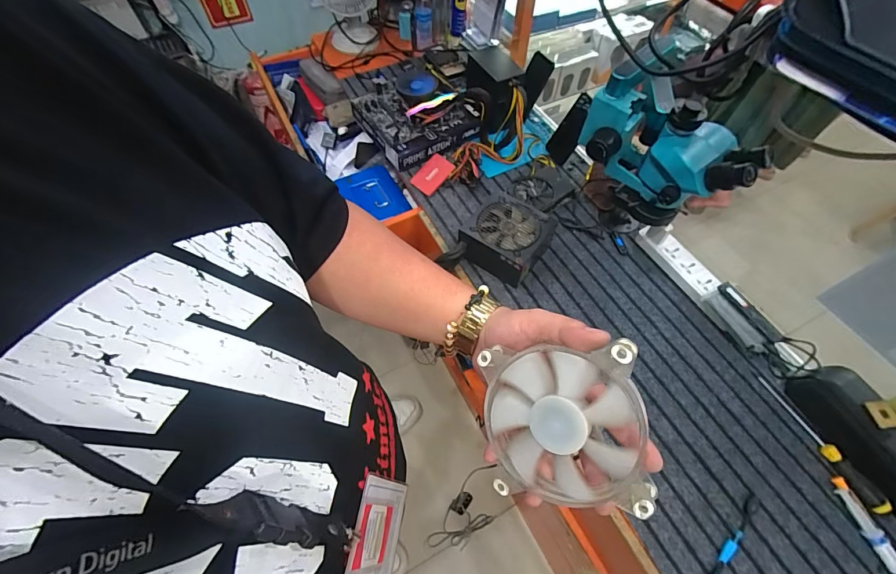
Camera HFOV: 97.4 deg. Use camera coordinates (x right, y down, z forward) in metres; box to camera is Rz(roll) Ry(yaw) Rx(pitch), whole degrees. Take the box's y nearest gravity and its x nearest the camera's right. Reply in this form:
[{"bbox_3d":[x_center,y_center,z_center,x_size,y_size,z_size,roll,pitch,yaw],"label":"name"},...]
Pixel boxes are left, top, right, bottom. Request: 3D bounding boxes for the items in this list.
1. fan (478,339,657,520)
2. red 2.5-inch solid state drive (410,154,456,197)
[{"bbox_3d":[0.088,0.105,0.308,0.119,0.029,0.116,-8,89,30],"label":"fan"},{"bbox_3d":[-0.039,-0.280,0.975,0.070,0.012,0.104,38,82,16],"label":"red 2.5-inch solid state drive"}]

